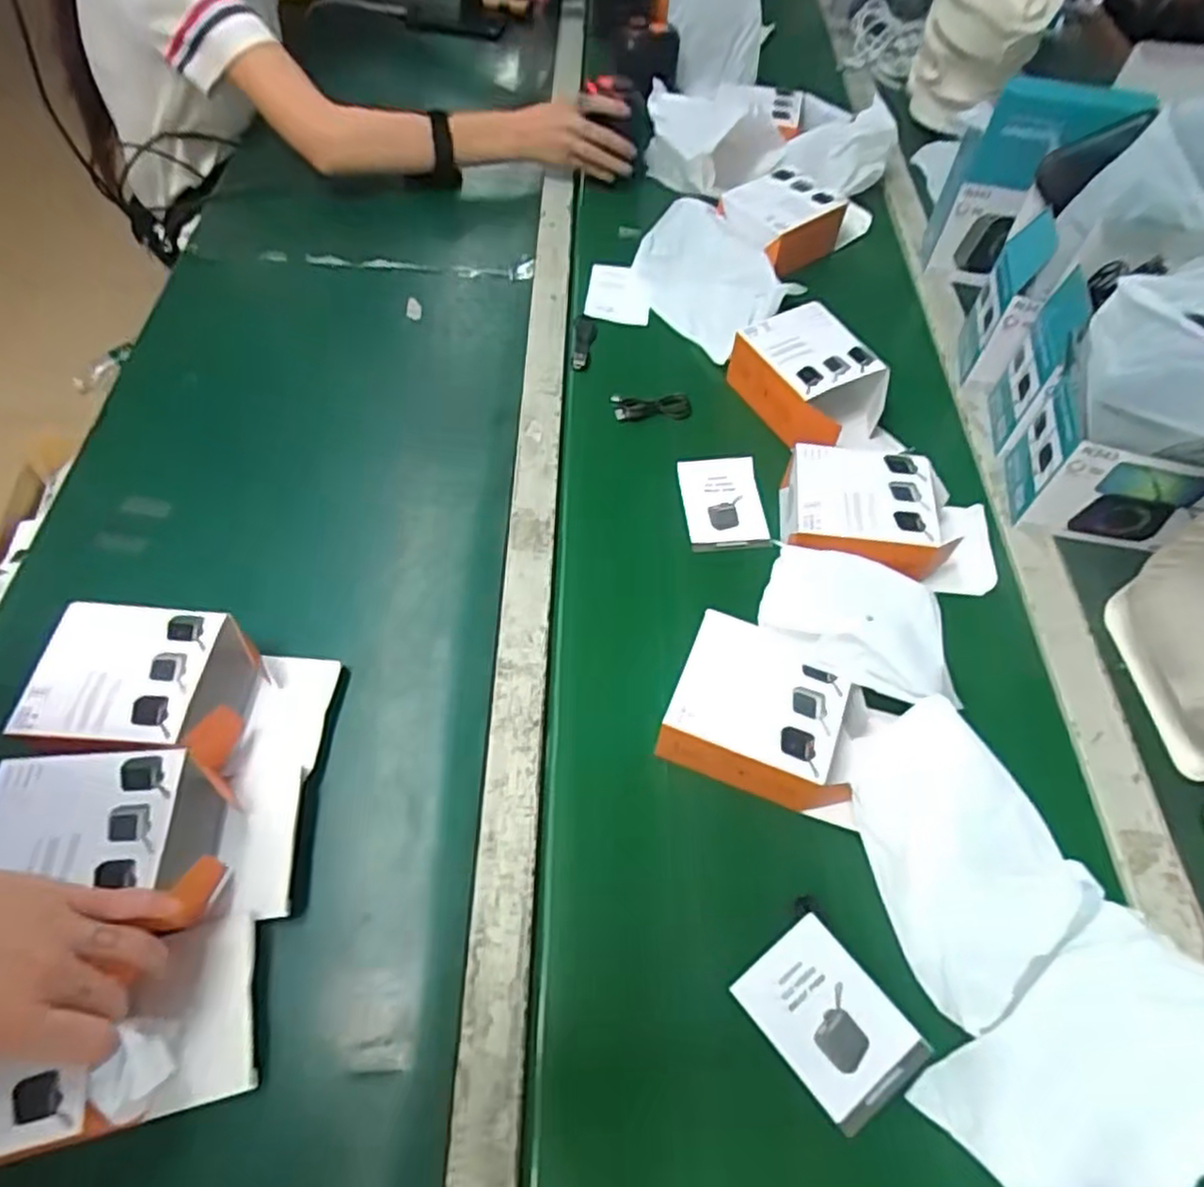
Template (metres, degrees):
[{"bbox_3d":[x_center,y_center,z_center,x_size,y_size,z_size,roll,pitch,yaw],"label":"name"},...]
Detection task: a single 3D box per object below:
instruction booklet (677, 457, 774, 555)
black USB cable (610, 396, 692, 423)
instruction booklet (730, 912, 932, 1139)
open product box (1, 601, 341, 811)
[{"bbox_3d":[0.110,-0.081,0.670,0.069,0.013,0.098,-7,64,3],"label":"instruction booklet"},{"bbox_3d":[0.050,-0.183,0.724,0.077,0.008,0.027,0,58,-2],"label":"black USB cable"},{"bbox_3d":[0.138,0.261,0.450,0.071,0.007,0.098,-41,70,-6],"label":"instruction booklet"},{"bbox_3d":[-0.292,0.072,0.512,0.164,0.068,0.107,4,61,7],"label":"open product box"}]

